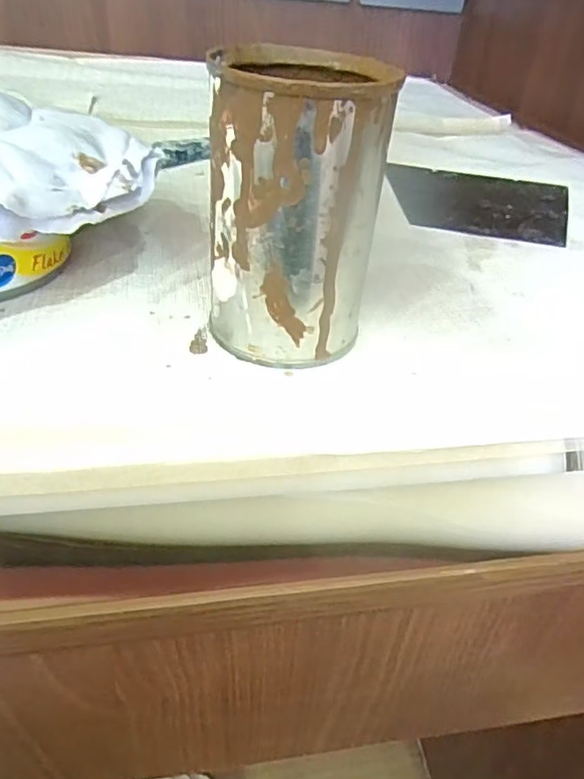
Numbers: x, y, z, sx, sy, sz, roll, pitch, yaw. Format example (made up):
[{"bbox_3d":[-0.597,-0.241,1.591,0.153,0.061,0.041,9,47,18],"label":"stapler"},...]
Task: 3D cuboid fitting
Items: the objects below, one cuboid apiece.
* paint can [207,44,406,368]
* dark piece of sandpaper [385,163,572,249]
[{"bbox_3d":[0.000,-0.056,0.185,0.049,0.085,0.049,4,37,-3],"label":"paint can"},{"bbox_3d":[0.102,-0.108,0.330,0.103,0.006,0.097,16,38,12],"label":"dark piece of sandpaper"}]

